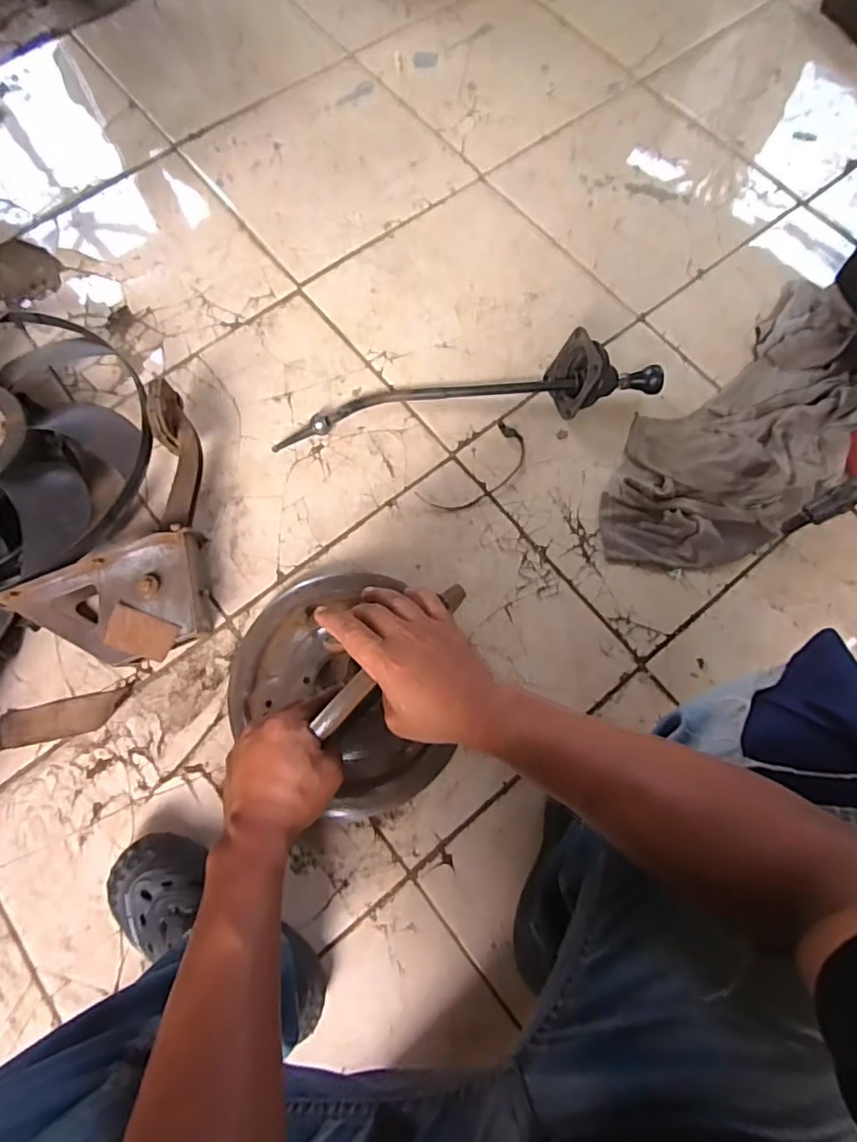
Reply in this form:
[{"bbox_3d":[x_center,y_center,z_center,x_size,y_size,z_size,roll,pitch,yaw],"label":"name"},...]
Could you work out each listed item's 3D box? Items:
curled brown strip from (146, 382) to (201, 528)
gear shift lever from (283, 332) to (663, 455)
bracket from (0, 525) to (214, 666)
[{"bbox_3d":[-0.346,-0.159,0.781,0.054,0.056,0.202,-8,90,-1],"label":"curled brown strip"},{"bbox_3d":[0.060,-0.265,0.849,0.585,0.097,0.116,-11,75,-4],"label":"gear shift lever"},{"bbox_3d":[-0.404,0.052,0.750,0.233,0.074,0.151,-22,76,-6],"label":"bracket"}]

